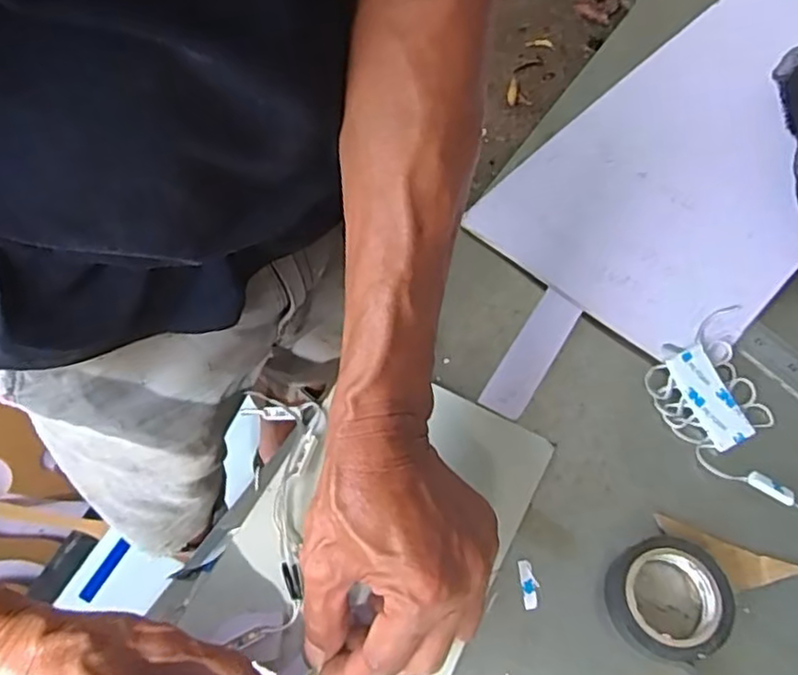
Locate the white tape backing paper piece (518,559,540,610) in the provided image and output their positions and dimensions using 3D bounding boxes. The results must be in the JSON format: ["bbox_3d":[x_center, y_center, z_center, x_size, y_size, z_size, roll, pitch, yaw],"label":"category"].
[{"bbox_3d":[0.072,0.135,0.362,0.010,0.004,0.025,-3,61,-2],"label":"white tape backing paper piece"}]

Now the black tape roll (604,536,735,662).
[{"bbox_3d":[0.143,0.138,0.350,0.056,0.023,0.059,0,61,0],"label":"black tape roll"}]

